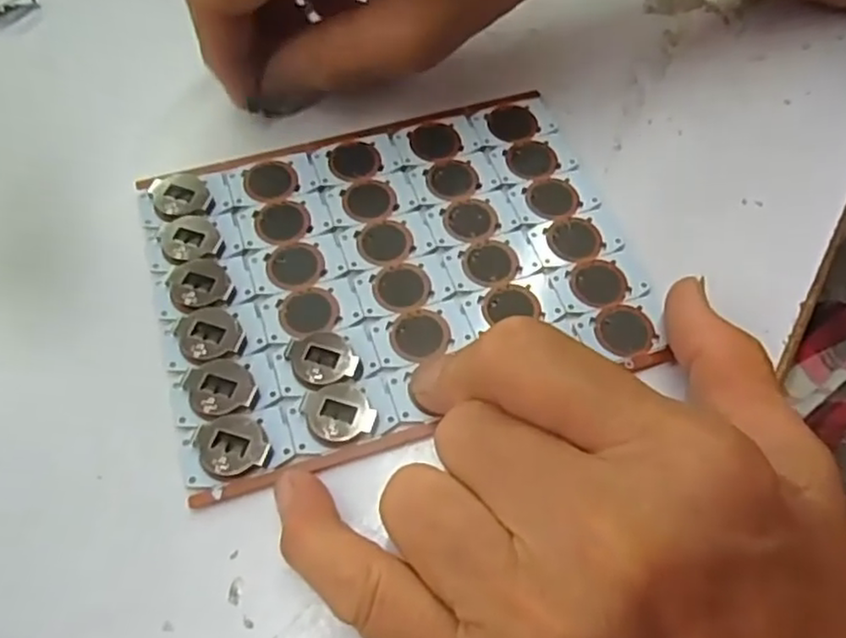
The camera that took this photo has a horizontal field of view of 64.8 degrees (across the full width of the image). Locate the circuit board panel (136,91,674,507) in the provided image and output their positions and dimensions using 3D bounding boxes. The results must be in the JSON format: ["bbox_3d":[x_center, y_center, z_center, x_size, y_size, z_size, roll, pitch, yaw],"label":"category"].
[{"bbox_3d":[-0.010,-0.019,0.215,0.145,0.005,0.113,-16,62,-10],"label":"circuit board panel"}]

